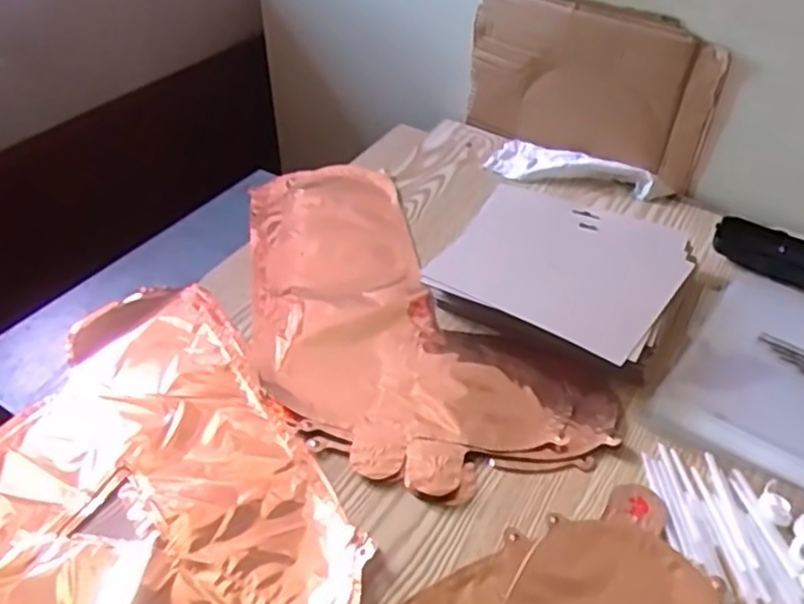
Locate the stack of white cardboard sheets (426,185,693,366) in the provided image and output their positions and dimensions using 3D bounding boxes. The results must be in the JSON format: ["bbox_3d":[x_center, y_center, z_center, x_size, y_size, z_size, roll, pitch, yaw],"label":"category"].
[{"bbox_3d":[0.143,-0.026,0.650,0.198,0.043,0.193,23,45,23],"label":"stack of white cardboard sheets"}]

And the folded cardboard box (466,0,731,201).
[{"bbox_3d":[0.201,-0.233,0.784,0.270,0.176,0.034,30,48,28],"label":"folded cardboard box"}]

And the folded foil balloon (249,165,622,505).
[{"bbox_3d":[-0.032,-0.001,0.648,0.220,0.008,0.443,-19,45,-23],"label":"folded foil balloon"}]

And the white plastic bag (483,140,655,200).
[{"bbox_3d":[0.188,-0.152,0.808,0.177,0.025,0.069,19,44,18],"label":"white plastic bag"}]

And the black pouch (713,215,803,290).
[{"bbox_3d":[0.359,-0.048,0.692,0.107,0.023,0.048,23,45,22],"label":"black pouch"}]

